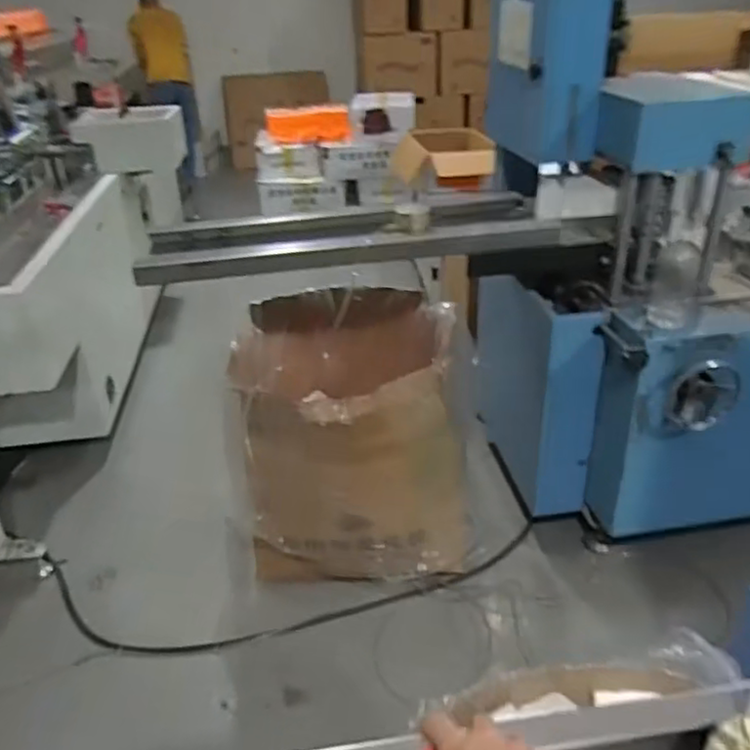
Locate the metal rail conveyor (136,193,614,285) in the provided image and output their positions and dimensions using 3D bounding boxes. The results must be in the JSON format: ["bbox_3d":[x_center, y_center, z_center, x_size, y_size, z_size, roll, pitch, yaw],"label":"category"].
[{"bbox_3d":[-0.010,-0.381,1.720,1.138,0.113,0.436,-9,31,-10],"label":"metal rail conveyor"}]

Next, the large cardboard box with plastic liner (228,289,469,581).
[{"bbox_3d":[-0.041,0.165,1.907,0.623,0.588,0.646,-2,30,1],"label":"large cardboard box with plastic liner"}]

